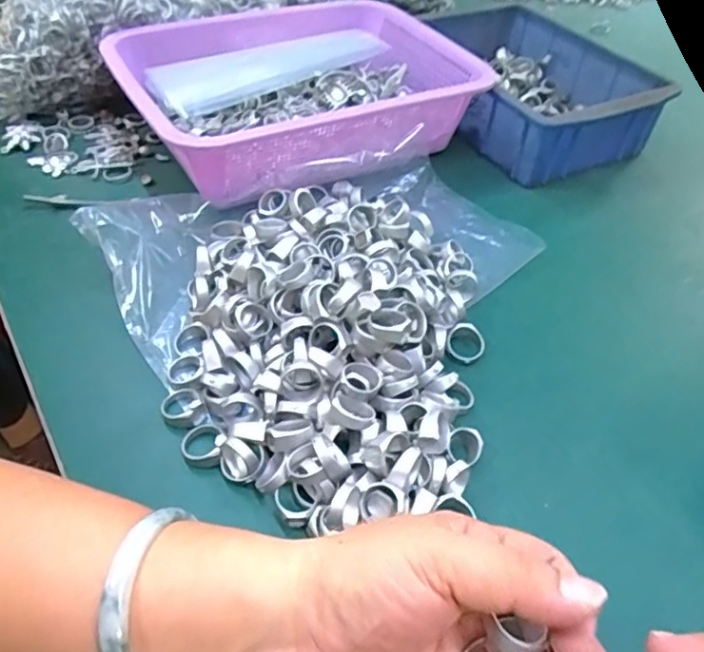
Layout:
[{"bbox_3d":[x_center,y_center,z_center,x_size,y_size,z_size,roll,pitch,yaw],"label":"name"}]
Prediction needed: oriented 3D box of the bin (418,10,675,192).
[{"bbox_3d":[0.173,-0.246,0.635,0.174,0.071,0.245,-23,51,-24],"label":"bin"}]

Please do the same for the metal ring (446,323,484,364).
[{"bbox_3d":[0.075,0.012,0.417,0.027,0.012,0.024,-27,53,-27],"label":"metal ring"}]

